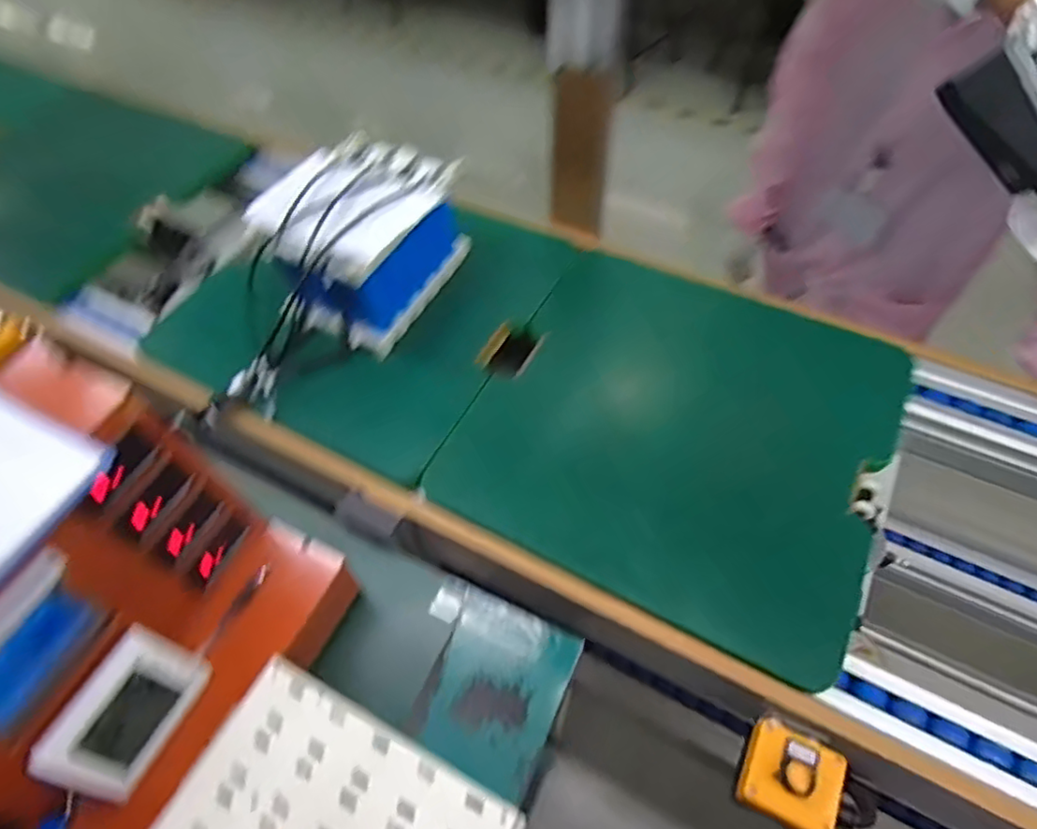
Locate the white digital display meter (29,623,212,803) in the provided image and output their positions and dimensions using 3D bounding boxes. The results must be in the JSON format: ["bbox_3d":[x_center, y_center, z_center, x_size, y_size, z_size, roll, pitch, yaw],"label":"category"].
[{"bbox_3d":[-0.336,0.255,0.534,0.023,0.095,0.126,3,45,33],"label":"white digital display meter"}]

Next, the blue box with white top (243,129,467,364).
[{"bbox_3d":[-0.219,-0.243,0.884,0.199,0.164,0.238,24,60,16],"label":"blue box with white top"}]

